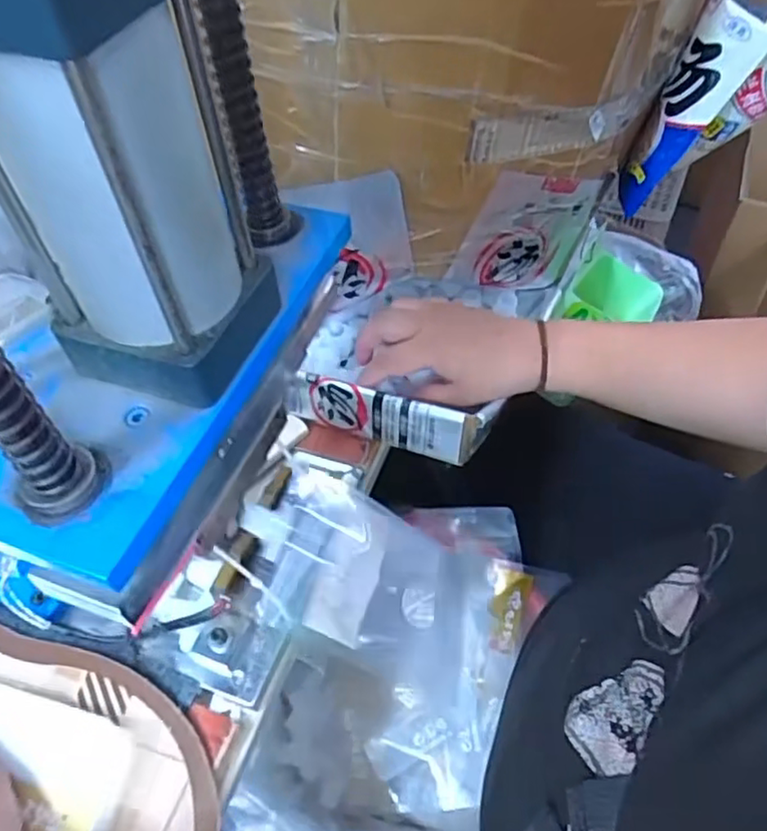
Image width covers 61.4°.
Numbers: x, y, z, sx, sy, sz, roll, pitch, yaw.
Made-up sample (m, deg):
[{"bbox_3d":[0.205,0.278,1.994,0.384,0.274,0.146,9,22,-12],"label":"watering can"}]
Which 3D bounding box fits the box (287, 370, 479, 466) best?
[{"bbox_3d":[-0.004,-0.002,0.531,0.158,0.052,0.023,14,53,14],"label":"box"}]

